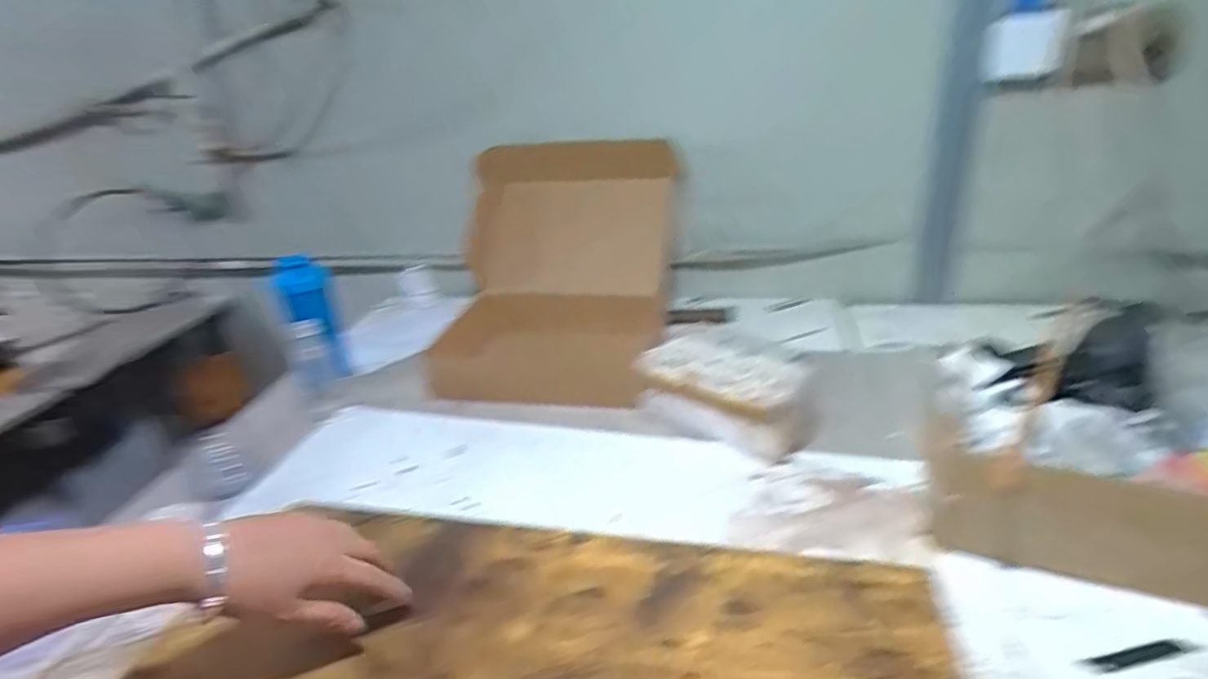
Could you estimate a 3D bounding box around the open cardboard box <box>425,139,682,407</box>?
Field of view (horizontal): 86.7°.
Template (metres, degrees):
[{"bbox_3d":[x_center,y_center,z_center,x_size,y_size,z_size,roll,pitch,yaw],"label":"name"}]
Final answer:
[{"bbox_3d":[-0.094,-0.140,1.266,0.490,0.400,0.353,-1,27,8],"label":"open cardboard box"}]

